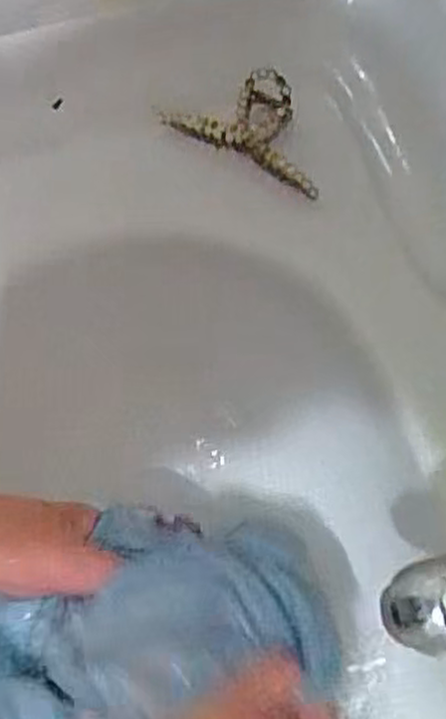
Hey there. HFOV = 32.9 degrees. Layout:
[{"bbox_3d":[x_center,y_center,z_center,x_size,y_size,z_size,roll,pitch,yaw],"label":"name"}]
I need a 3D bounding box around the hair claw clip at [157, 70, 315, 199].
[{"bbox_3d":[0.022,-0.146,0.464,0.106,0.025,0.054,29,97,10],"label":"hair claw clip"}]

